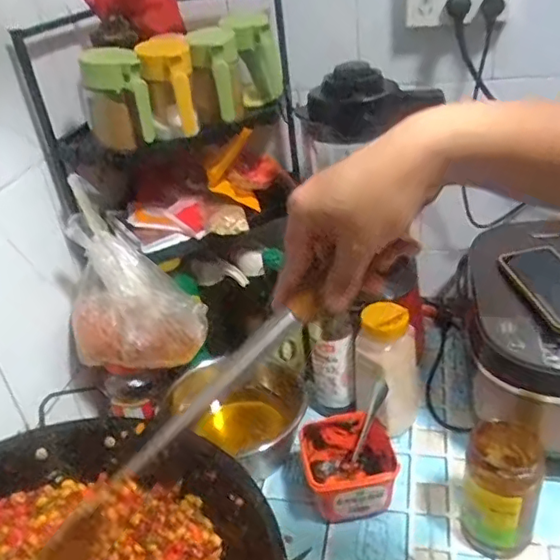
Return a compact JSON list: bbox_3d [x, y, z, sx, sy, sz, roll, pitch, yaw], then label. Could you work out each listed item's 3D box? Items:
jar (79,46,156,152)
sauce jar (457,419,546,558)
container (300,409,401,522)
[{"bbox_3d":[-0.200,-0.222,0.730,0.071,0.121,0.052,-17,34,-15],"label":"jar"},{"bbox_3d":[0.258,0.242,0.684,0.079,0.139,0.094,11,37,26],"label":"sauce jar"},{"bbox_3d":[0.091,0.245,0.760,0.108,0.090,0.105,-7,33,0],"label":"container"}]

